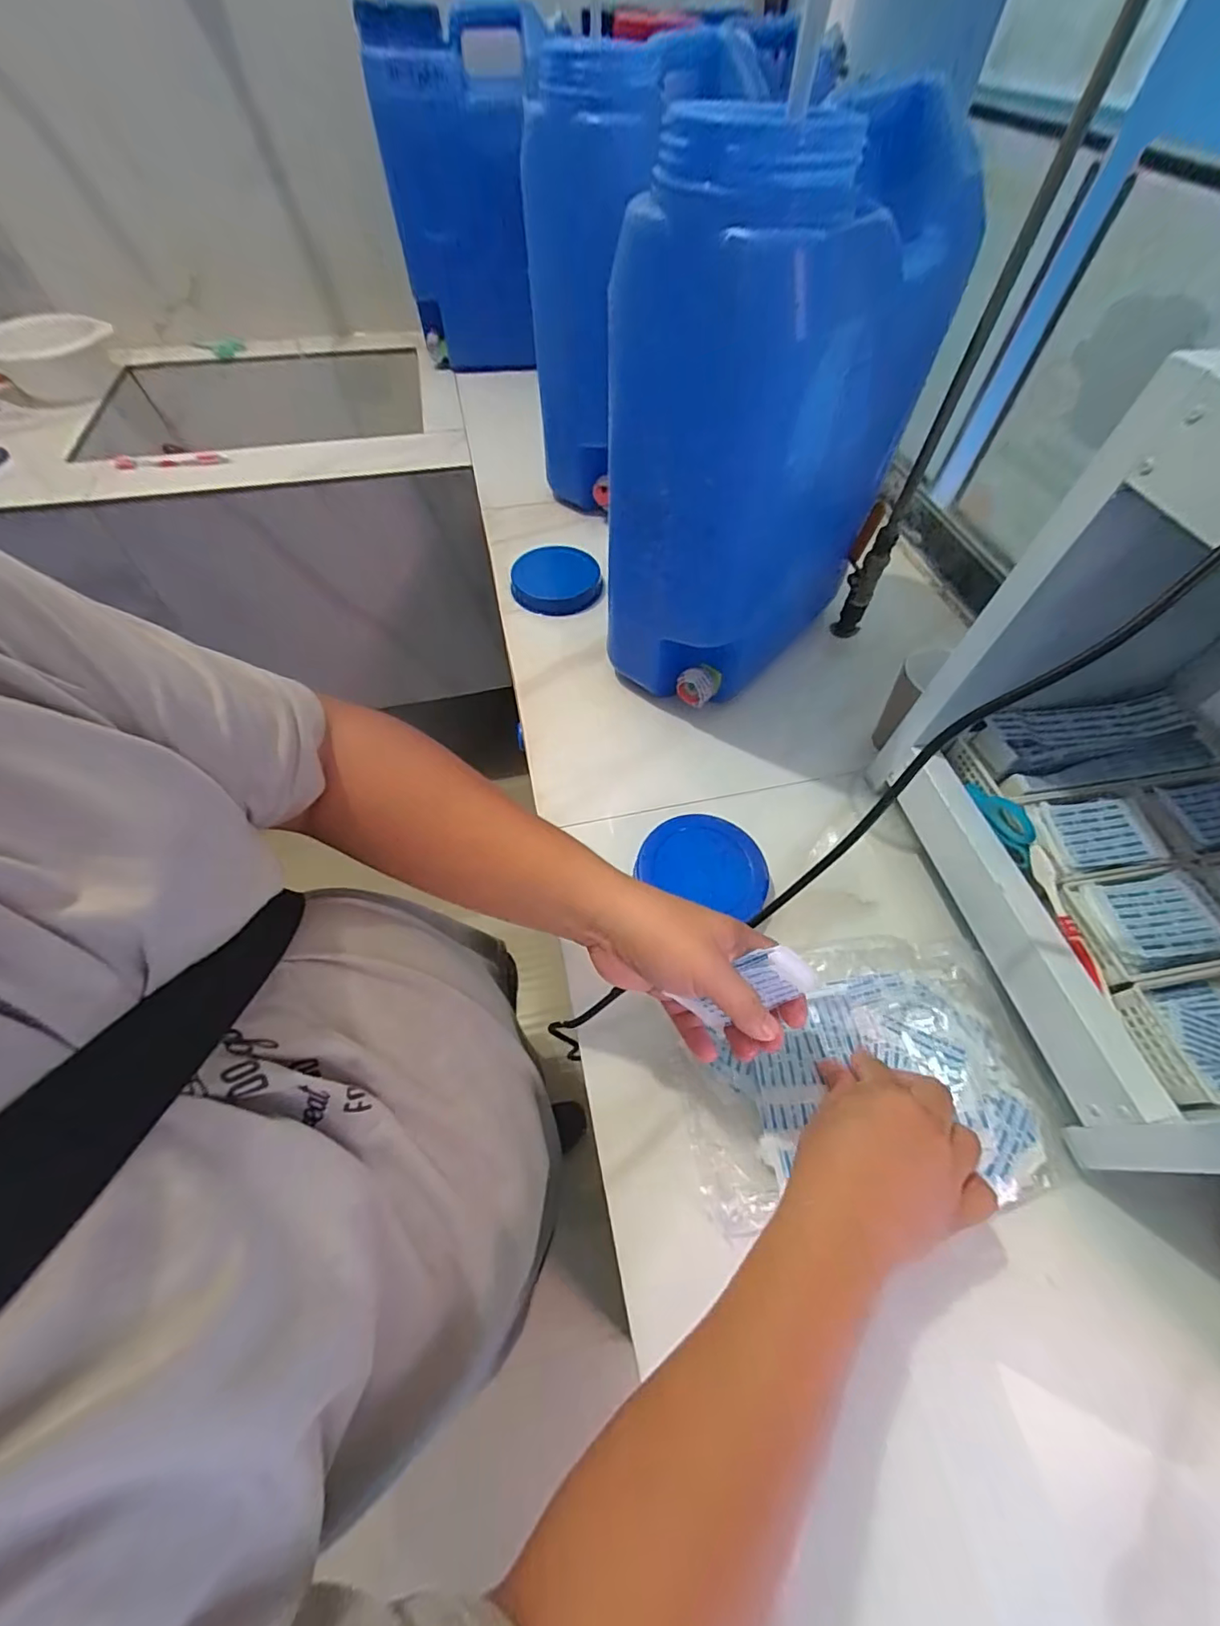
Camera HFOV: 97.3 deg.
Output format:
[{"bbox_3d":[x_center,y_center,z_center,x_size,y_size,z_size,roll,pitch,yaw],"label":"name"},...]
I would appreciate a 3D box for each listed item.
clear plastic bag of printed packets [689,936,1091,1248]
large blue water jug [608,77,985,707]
[{"bbox_3d":[0.193,0.194,0.413,0.268,0.024,0.183,-4,59,-3],"label":"clear plastic bag of printed packets"},{"bbox_3d":[0.137,-0.328,0.493,0.166,0.389,0.280,39,65,20],"label":"large blue water jug"}]

